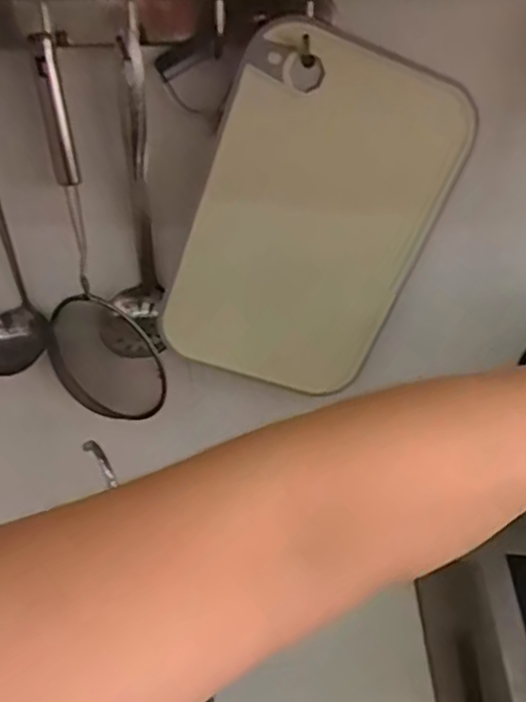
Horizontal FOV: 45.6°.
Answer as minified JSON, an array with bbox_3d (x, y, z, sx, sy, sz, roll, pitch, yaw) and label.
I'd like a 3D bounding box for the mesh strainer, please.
[{"bbox_3d":[-0.154,-0.079,0.551,0.091,0.335,0.091,-11,31,-16],"label":"mesh strainer"}]

